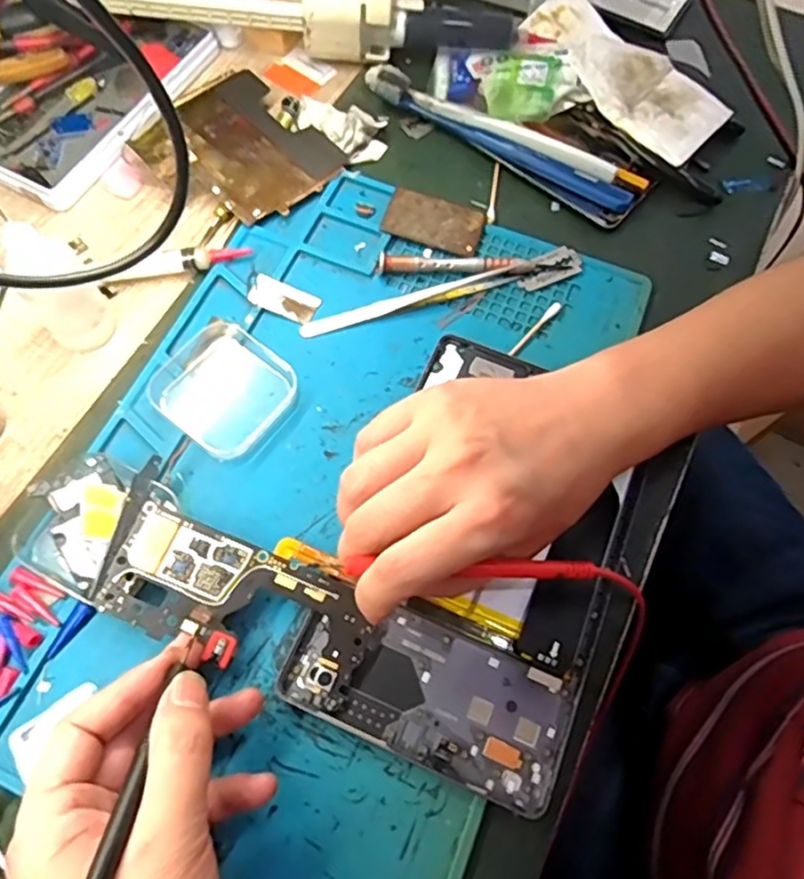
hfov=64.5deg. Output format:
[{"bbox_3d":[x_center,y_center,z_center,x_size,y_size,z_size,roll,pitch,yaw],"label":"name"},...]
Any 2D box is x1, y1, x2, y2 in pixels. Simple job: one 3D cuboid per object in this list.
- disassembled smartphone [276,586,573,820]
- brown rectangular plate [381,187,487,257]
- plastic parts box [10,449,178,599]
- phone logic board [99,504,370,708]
[{"bbox_3d":[0.012,0.112,0.288,0.125,0.016,0.061,21,68,7],"label":"disassembled smartphone"},{"bbox_3d":[0.021,-0.138,0.402,0.060,0.004,0.037,19,70,4],"label":"brown rectangular plate"},{"bbox_3d":[-0.152,0.039,0.310,0.056,0.023,0.062,28,68,9],"label":"plastic parts box"},{"bbox_3d":[-0.074,0.075,0.296,0.122,0.008,0.054,22,74,0],"label":"phone logic board"}]

